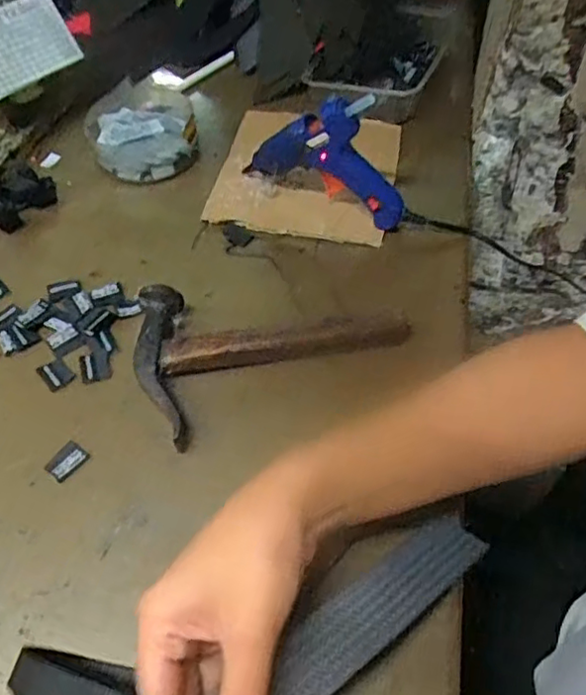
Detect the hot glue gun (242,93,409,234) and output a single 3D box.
[{"bbox_3d":[0.026,-0.150,0.490,0.132,0.100,0.025,21,55,16],"label":"hot glue gun"}]

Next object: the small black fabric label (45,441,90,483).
[{"bbox_3d":[-0.143,0.071,0.390,0.018,0.005,0.024,27,57,20],"label":"small black fabric label"}]

